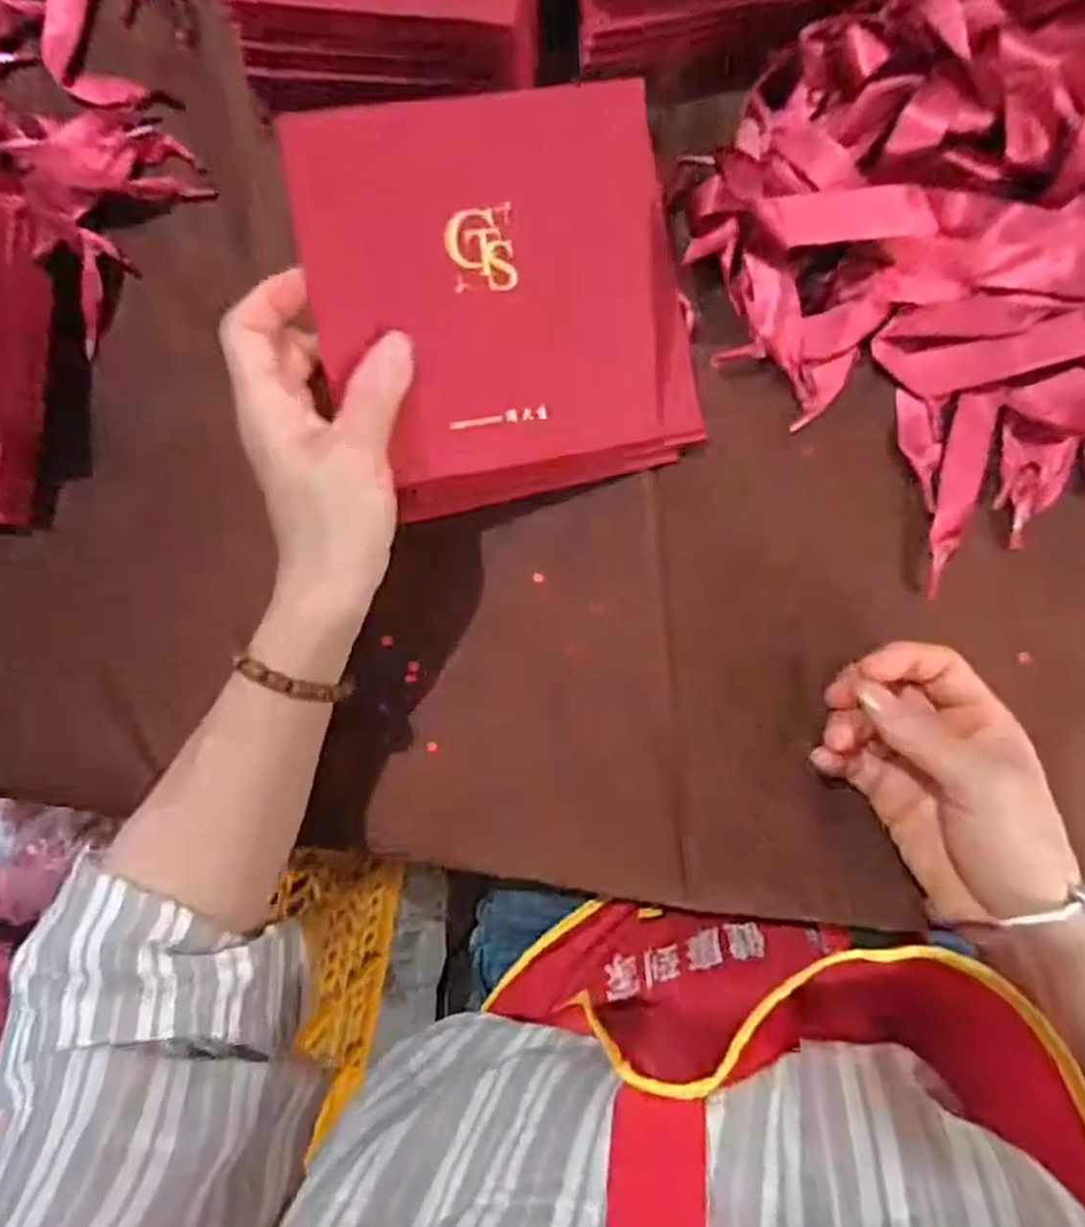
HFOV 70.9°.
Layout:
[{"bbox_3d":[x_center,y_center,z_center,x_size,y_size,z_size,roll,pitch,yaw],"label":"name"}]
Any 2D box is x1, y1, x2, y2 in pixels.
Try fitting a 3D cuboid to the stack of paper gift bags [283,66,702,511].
[{"bbox_3d":[-0.012,-0.125,0.319,0.155,0.017,0.151,-12,116,-9],"label":"stack of paper gift bags"}]

